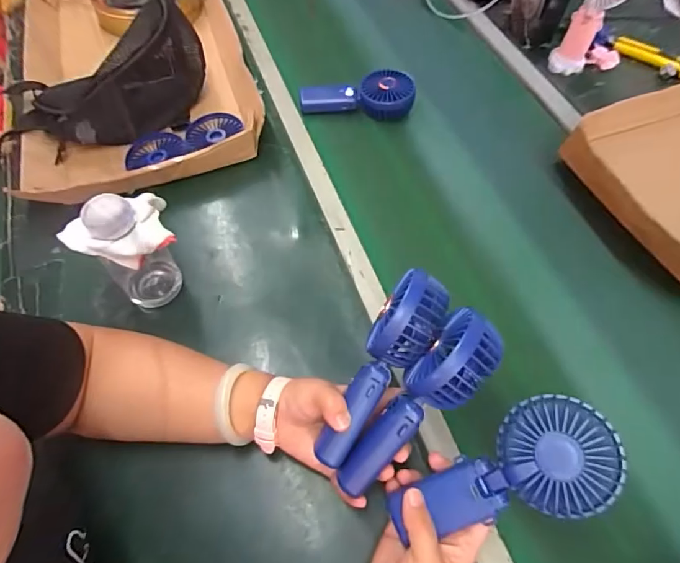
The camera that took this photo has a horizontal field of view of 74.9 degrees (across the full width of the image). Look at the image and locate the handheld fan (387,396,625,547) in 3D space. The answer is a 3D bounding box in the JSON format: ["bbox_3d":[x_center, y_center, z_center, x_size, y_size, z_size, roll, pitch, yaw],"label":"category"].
[{"bbox_3d":[0.123,0.153,0.344,0.175,0.027,0.080,-30,59,15],"label":"handheld fan"}]

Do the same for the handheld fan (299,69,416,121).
[{"bbox_3d":[0.028,-0.293,0.715,0.179,0.051,0.066,-7,59,-4],"label":"handheld fan"}]

